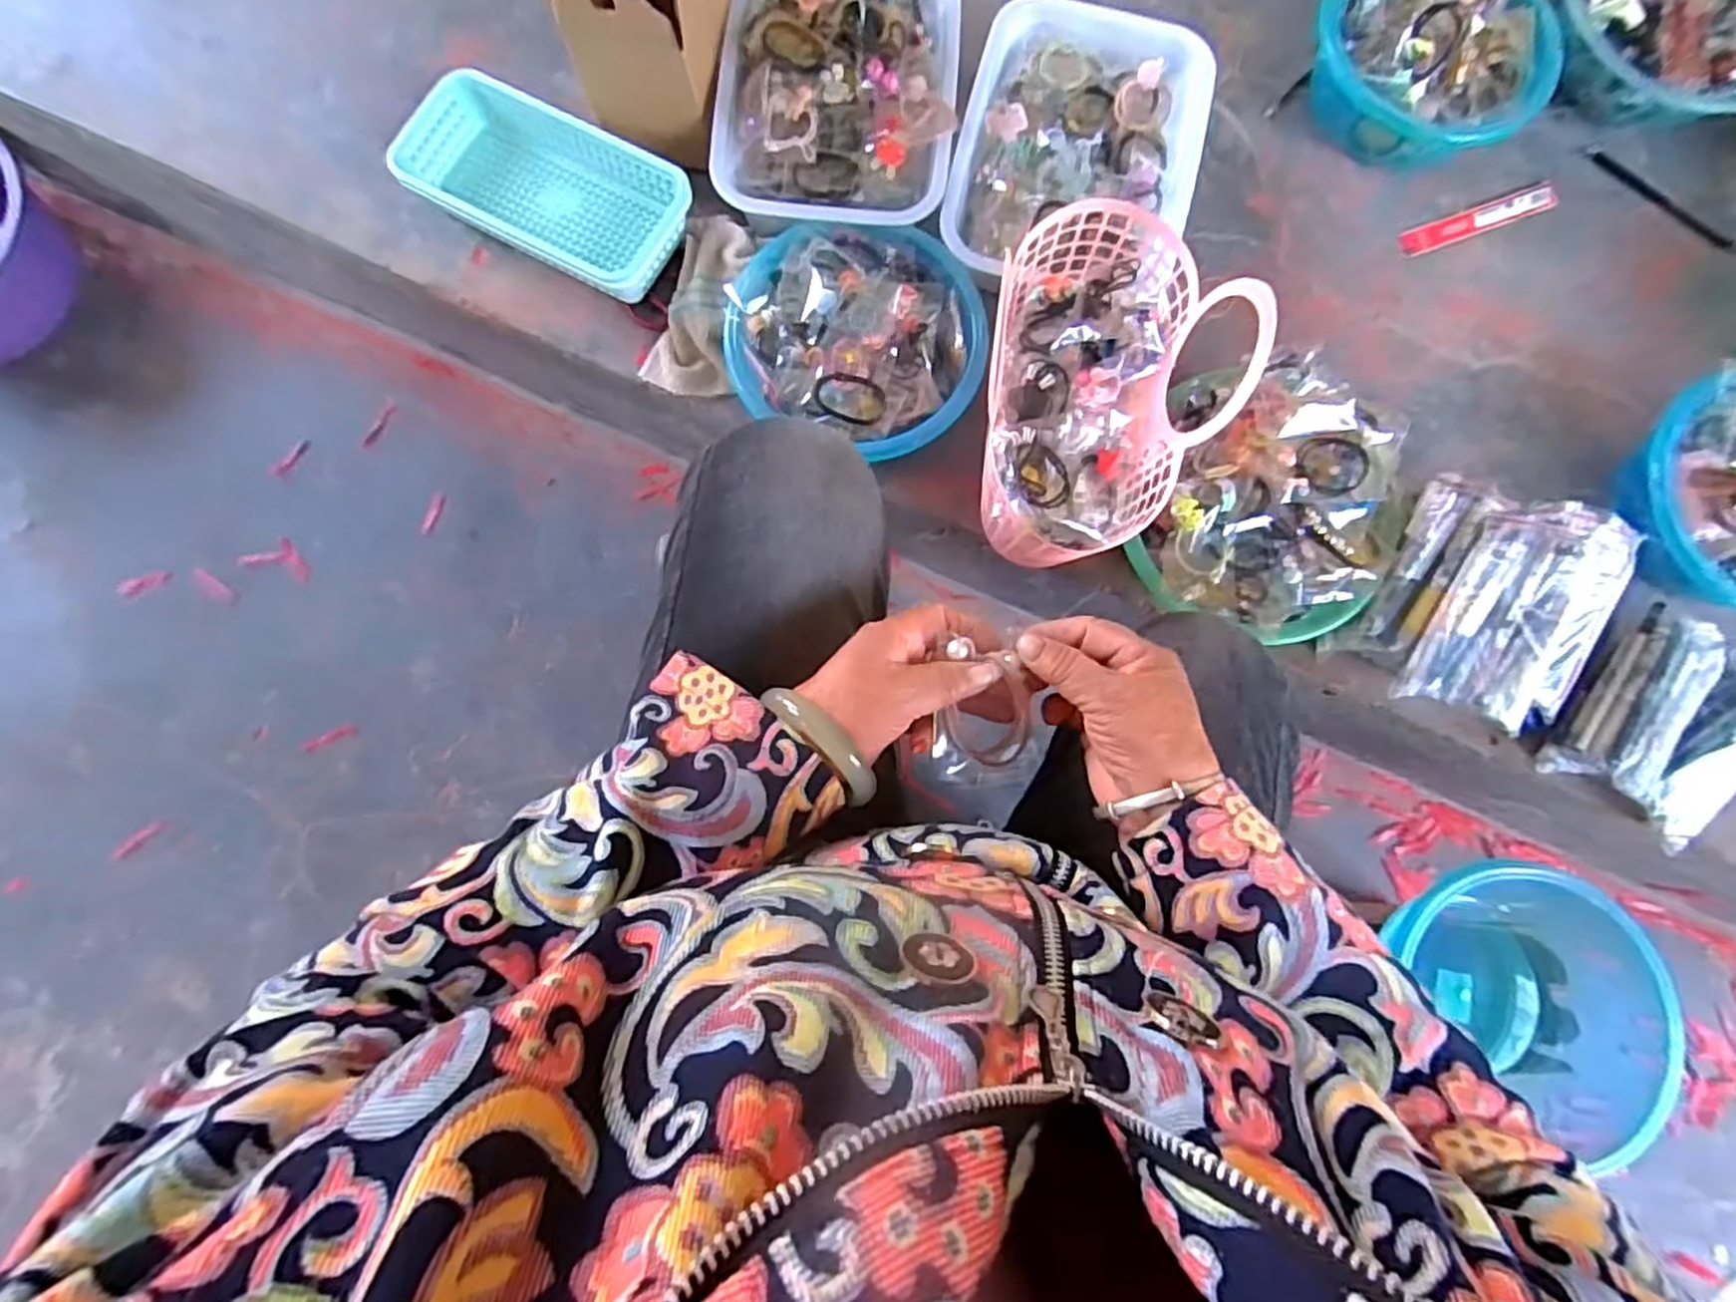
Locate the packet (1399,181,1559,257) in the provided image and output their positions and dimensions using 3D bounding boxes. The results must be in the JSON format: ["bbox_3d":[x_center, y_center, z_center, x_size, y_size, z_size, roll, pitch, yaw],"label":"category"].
[{"bbox_3d":[0.625,-0.442,0.763,0.186,0.017,0.028,-22,81,-2],"label":"packet"}]

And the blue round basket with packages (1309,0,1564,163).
[{"bbox_3d":[0.548,-0.576,0.724,0.226,0.093,0.184,-8,81,0],"label":"blue round basket with packages"}]

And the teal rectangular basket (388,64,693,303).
[{"bbox_3d":[-0.297,-0.436,0.703,0.261,0.051,0.129,28,83,5],"label":"teal rectangular basket"}]

